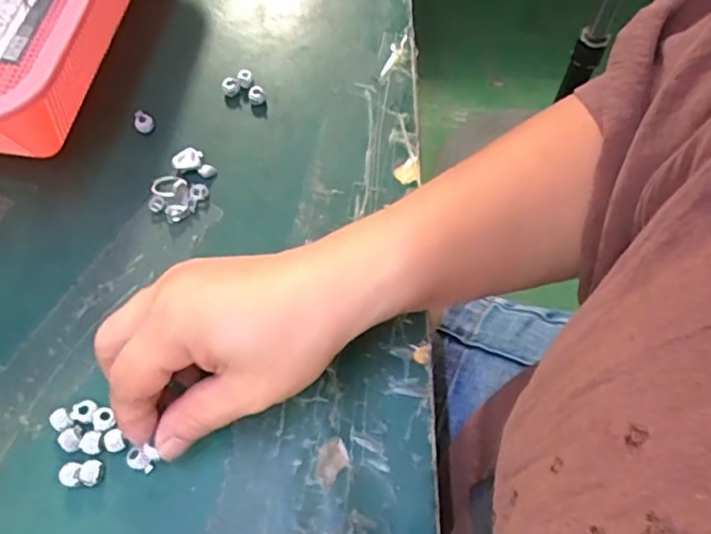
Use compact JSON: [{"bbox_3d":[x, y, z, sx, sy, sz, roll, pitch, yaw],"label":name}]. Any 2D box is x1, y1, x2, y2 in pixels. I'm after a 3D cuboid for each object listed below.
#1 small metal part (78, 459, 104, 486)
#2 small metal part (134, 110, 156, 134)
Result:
[{"bbox_3d":[-0.122,0.095,0.281,0.010,0.005,0.011,0,64,1],"label":"small metal part"},{"bbox_3d":[-0.128,-0.087,0.367,0.011,0.012,0.010,0,64,1],"label":"small metal part"}]

